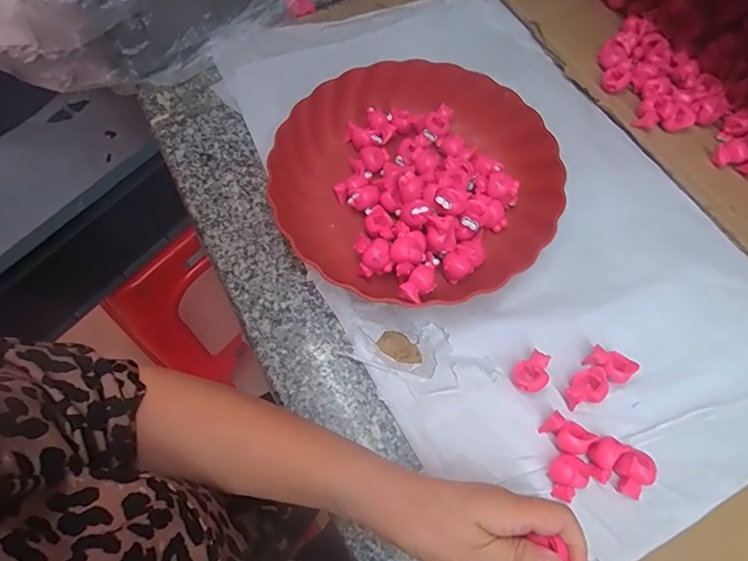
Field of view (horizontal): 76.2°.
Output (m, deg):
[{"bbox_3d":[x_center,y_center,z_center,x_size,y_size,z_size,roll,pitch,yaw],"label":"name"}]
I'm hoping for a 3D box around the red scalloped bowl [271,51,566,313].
[{"bbox_3d":[0.033,-0.094,0.423,0.233,0.054,0.232,-1,68,2],"label":"red scalloped bowl"}]

